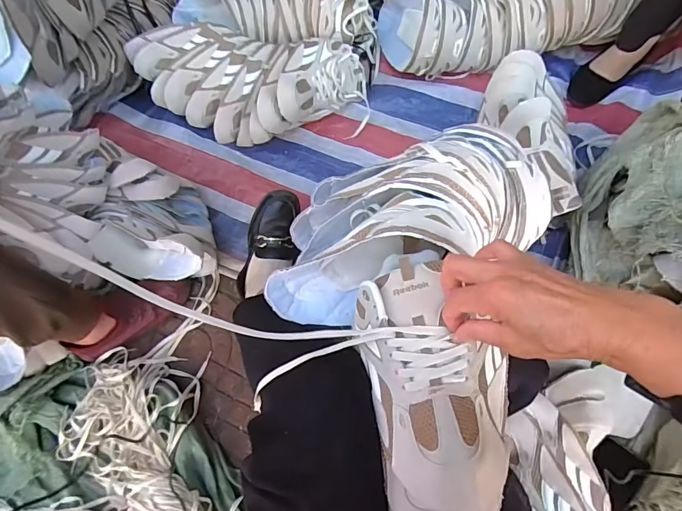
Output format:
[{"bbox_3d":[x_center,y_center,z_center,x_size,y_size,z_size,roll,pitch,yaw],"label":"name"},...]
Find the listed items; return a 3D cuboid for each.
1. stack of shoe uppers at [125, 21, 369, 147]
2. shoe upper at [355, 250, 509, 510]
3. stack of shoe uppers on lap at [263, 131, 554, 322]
[{"bbox_3d":[-0.196,-0.364,0.915,0.487,0.136,0.198,3,68,4],"label":"stack of shoe uppers"},{"bbox_3d":[0.088,0.127,0.369,0.119,0.072,0.264,-8,68,0],"label":"shoe upper"},{"bbox_3d":[0.071,-0.046,0.514,0.364,0.169,0.178,-26,68,7],"label":"stack of shoe uppers on lap"}]

